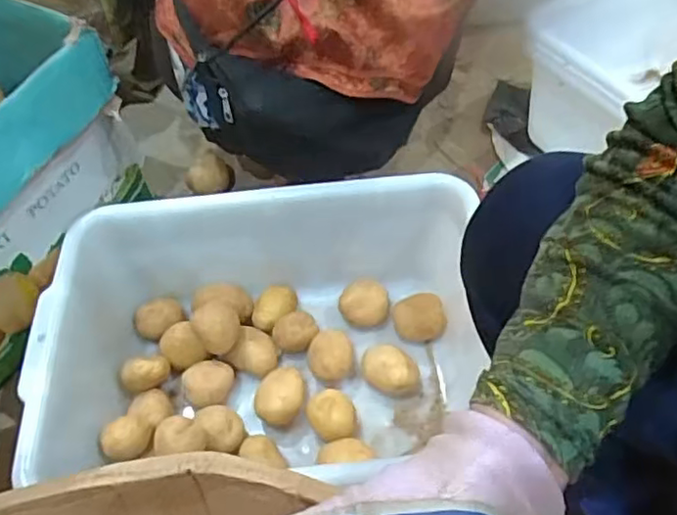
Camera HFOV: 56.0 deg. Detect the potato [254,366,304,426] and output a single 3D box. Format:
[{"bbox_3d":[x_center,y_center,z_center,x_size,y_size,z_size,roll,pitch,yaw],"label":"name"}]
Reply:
[{"bbox_3d":[-0.074,0.175,0.812,0.065,0.044,0.077,-11,52,-5],"label":"potato"}]

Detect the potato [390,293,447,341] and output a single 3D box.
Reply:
[{"bbox_3d":[0.109,0.083,0.872,0.075,0.045,0.055,-3,52,1],"label":"potato"}]

